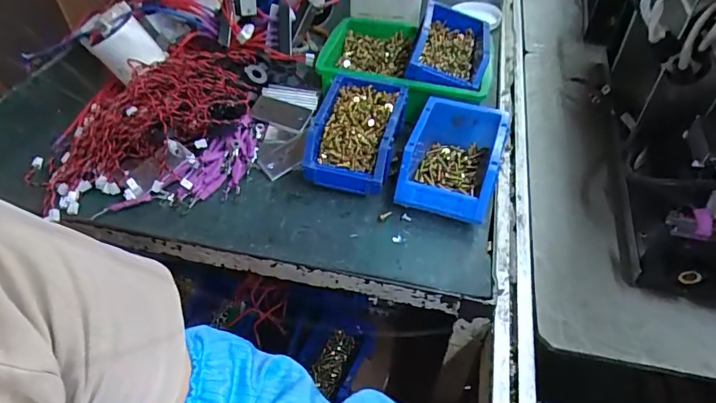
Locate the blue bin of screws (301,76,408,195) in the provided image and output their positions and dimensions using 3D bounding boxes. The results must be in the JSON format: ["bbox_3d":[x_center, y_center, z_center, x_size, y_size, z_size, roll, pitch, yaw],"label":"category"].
[{"bbox_3d":[-0.002,-0.089,0.625,0.106,0.077,0.167,9,47,10],"label":"blue bin of screws"}]

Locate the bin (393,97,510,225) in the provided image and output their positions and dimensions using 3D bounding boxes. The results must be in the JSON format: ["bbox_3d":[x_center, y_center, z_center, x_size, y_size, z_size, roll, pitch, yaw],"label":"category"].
[{"bbox_3d":[0.120,-0.055,0.587,0.110,0.061,0.159,15,48,15],"label":"bin"}]

